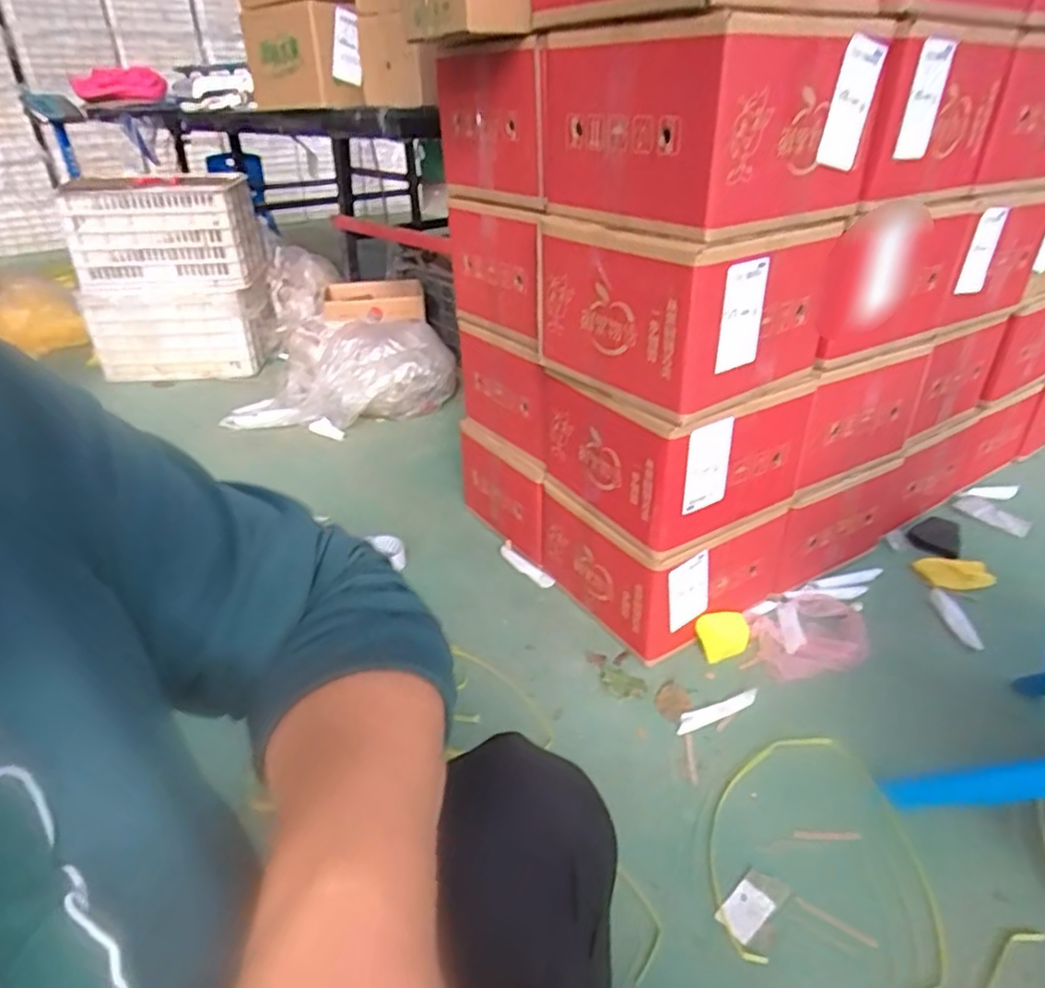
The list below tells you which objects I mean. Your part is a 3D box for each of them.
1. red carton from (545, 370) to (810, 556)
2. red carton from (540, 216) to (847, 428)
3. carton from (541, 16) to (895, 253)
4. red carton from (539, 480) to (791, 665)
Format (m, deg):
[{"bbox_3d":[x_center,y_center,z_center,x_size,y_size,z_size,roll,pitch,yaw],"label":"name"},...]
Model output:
[{"bbox_3d":[0.228,-0.096,1.039,0.276,0.200,0.288,-19,36,-26],"label":"red carton"},{"bbox_3d":[0.210,-0.272,0.928,0.268,0.196,0.296,-22,38,-30],"label":"red carton"},{"bbox_3d":[0.217,-0.439,0.803,0.271,0.195,0.311,-19,36,-26],"label":"carton"},{"bbox_3d":[0.227,0.084,1.143,0.280,0.199,0.293,-19,36,-26],"label":"red carton"}]

